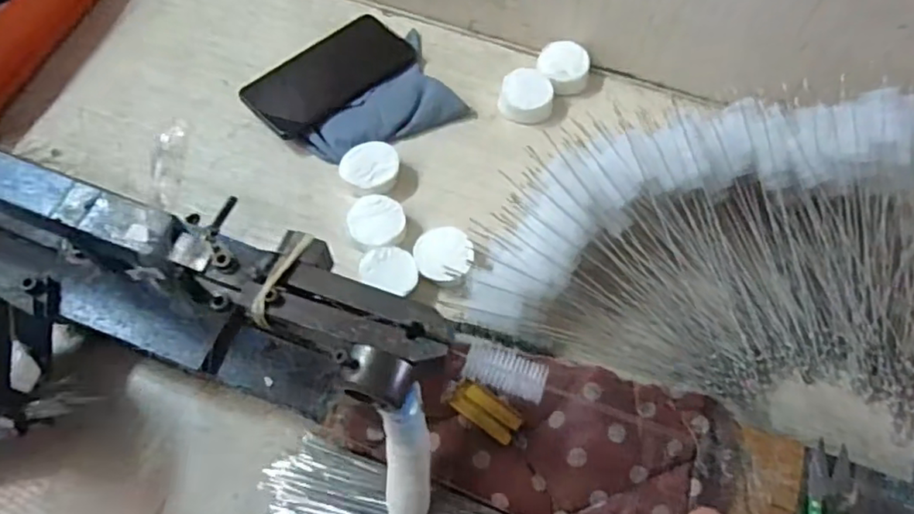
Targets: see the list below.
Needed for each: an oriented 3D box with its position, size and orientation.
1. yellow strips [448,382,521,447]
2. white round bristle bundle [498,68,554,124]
[{"bbox_3d":[0.019,0.103,0.409,0.046,0.006,0.022,34,68,12],"label":"yellow strips"},{"bbox_3d":[0.067,-0.154,0.579,0.049,0.020,0.050,13,65,3],"label":"white round bristle bundle"}]

